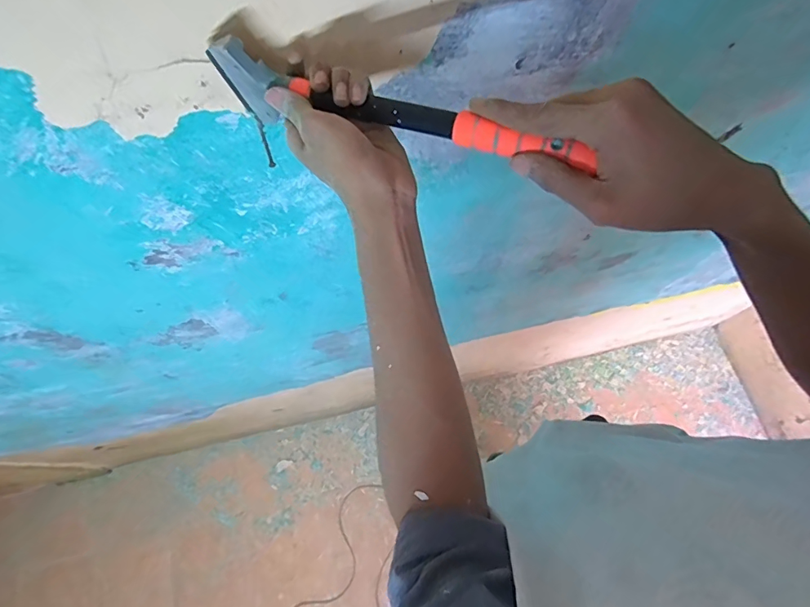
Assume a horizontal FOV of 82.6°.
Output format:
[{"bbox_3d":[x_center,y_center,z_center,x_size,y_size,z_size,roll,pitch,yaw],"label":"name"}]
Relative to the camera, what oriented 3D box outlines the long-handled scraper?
[{"bbox_3d":[-0.013,-0.135,0.352,0.298,0.123,0.023,18,70,18],"label":"long-handled scraper"}]

